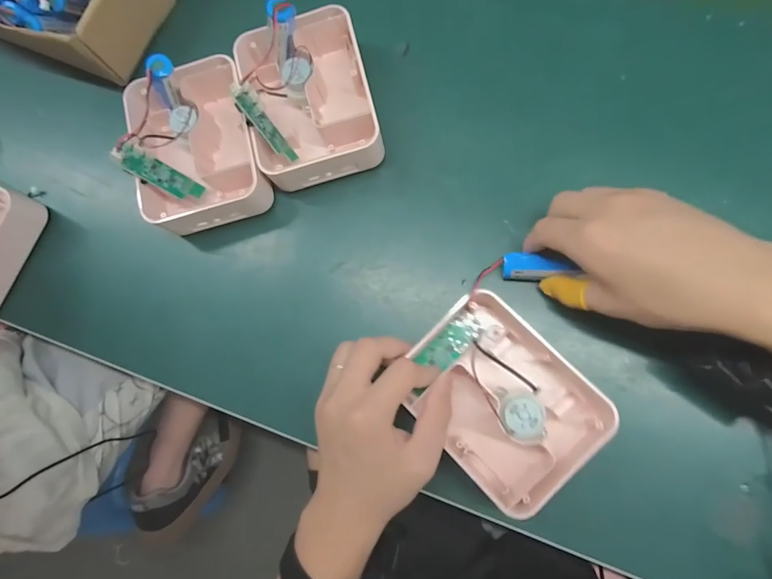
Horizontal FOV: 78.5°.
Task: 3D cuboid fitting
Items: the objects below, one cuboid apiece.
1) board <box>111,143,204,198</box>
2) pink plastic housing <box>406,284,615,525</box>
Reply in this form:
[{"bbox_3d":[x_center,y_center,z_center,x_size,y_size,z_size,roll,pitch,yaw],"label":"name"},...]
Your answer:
[{"bbox_3d":[-0.183,-0.093,0.383,0.068,0.012,0.020,28,84,-24],"label":"board"},{"bbox_3d":[0.079,0.073,0.329,0.102,0.044,0.128,-43,84,-4],"label":"pink plastic housing"}]

